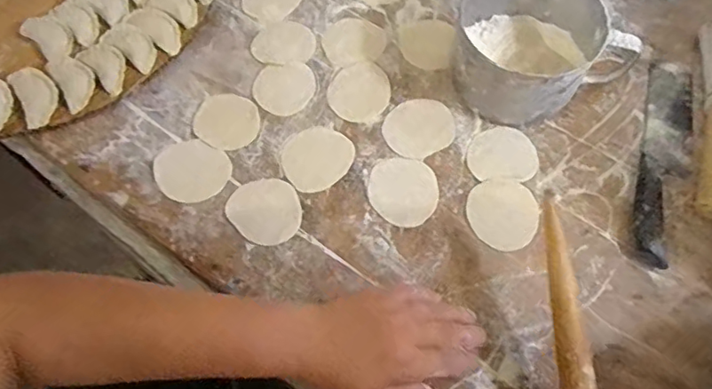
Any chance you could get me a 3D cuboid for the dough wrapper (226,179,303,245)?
[{"bbox_3d":[-0.088,0.015,0.542,0.066,0.004,0.073,-38,71,-16],"label":"dough wrapper"}]

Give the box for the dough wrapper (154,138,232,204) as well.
[{"bbox_3d":[-0.168,-0.025,0.559,0.076,0.004,0.066,28,68,12],"label":"dough wrapper"}]

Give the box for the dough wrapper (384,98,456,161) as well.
[{"bbox_3d":[0.068,-0.072,0.588,0.075,0.004,0.068,-28,68,-13],"label":"dough wrapper"}]

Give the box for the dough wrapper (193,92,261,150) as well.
[{"bbox_3d":[-0.137,-0.079,0.584,0.071,0.004,0.064,35,70,15],"label":"dough wrapper"}]

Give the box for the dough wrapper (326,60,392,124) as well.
[{"bbox_3d":[0.005,-0.114,0.606,0.065,0.004,0.078,28,68,13],"label":"dough wrapper"}]

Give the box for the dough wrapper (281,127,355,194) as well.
[{"bbox_3d":[-0.040,-0.039,0.568,0.074,0.004,0.067,-36,70,-15],"label":"dough wrapper"}]

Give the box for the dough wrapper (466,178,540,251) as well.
[{"bbox_3d":[0.144,0.018,0.543,0.067,0.005,0.072,7,65,3],"label":"dough wrapper"}]

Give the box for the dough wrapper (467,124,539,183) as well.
[{"bbox_3d":[0.154,-0.044,0.576,0.070,0.004,0.066,4,65,2],"label":"dough wrapper"}]

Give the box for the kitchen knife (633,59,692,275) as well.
[{"bbox_3d":[0.322,-0.043,0.569,0.047,0.019,0.249,17,66,8],"label":"kitchen knife"}]

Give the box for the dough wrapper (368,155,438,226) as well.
[{"bbox_3d":[0.048,-0.004,0.554,0.067,0.004,0.074,0,65,0],"label":"dough wrapper"}]

